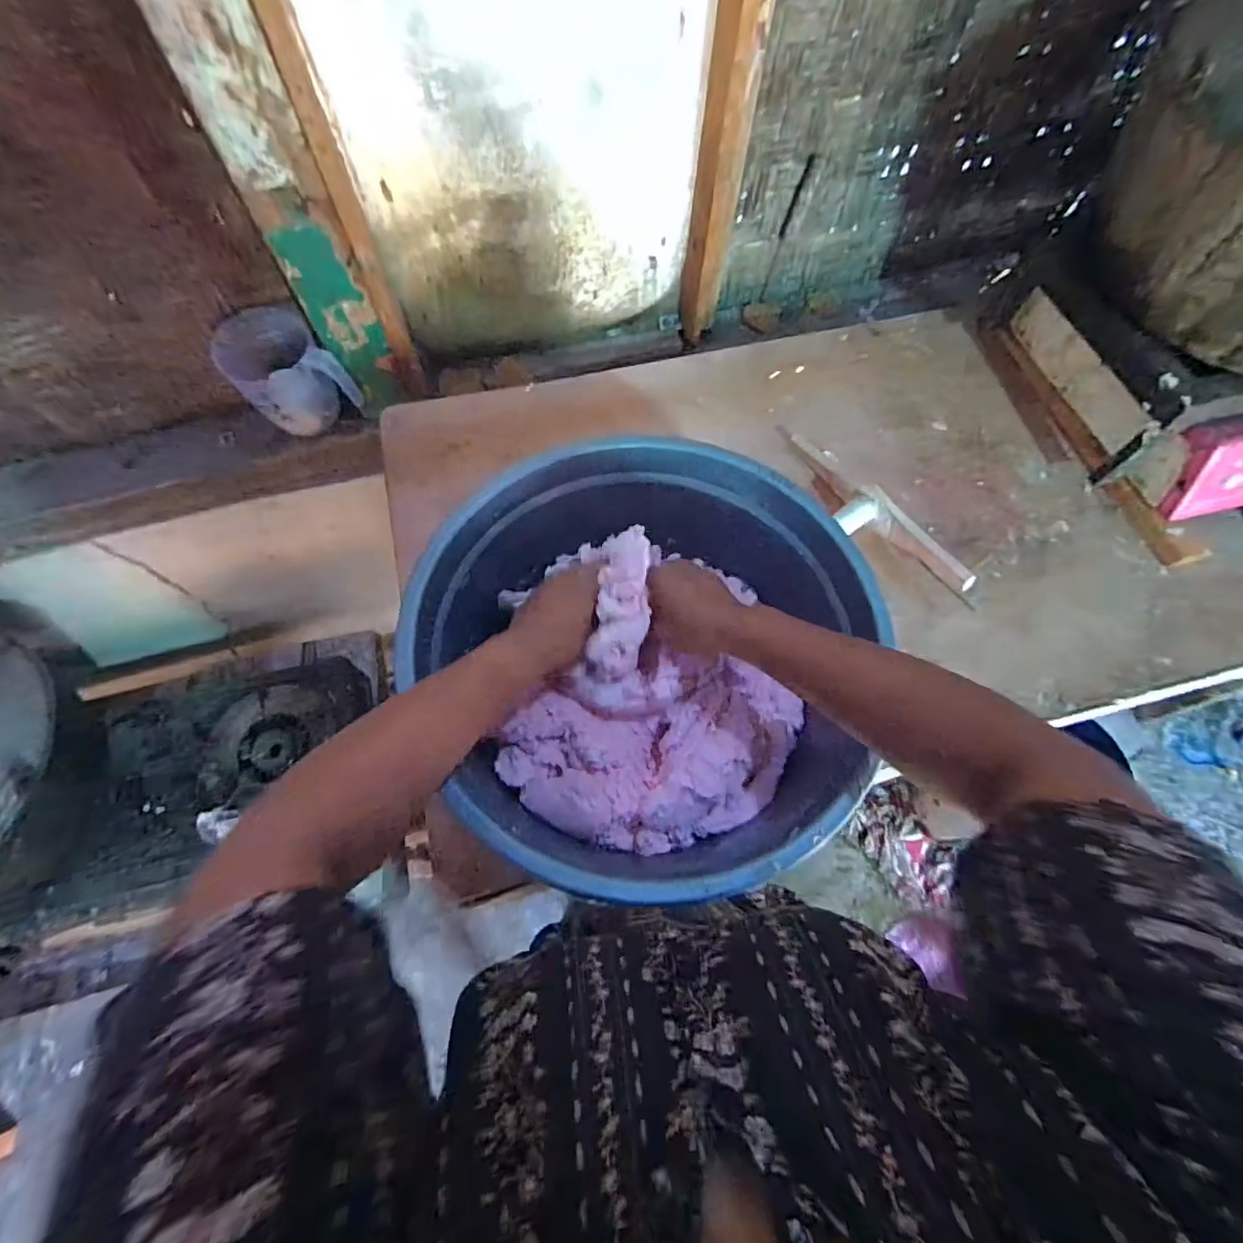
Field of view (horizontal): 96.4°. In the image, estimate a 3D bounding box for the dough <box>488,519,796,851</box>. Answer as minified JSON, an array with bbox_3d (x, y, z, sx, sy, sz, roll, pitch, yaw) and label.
[{"bbox_3d":[0.037,0.069,0.514,0.267,0.130,0.261,0,66,0],"label":"dough"}]

